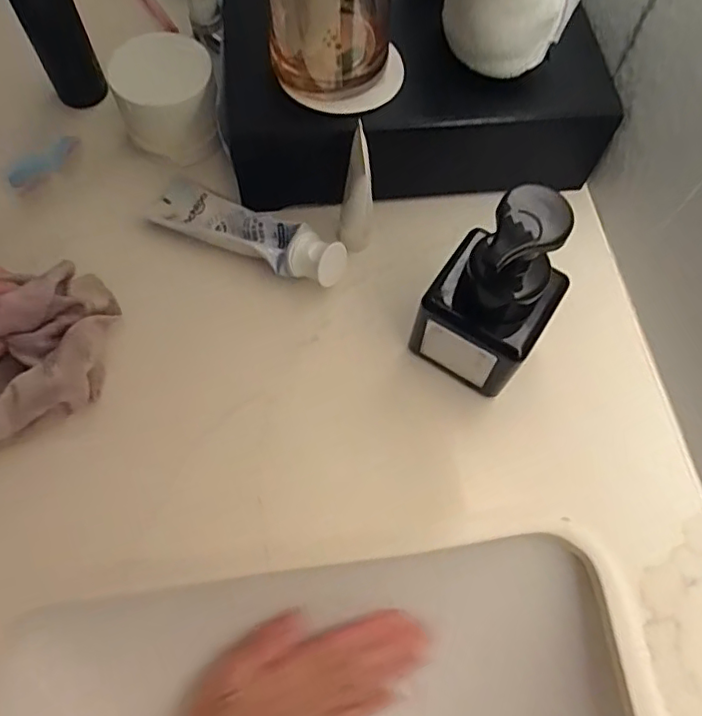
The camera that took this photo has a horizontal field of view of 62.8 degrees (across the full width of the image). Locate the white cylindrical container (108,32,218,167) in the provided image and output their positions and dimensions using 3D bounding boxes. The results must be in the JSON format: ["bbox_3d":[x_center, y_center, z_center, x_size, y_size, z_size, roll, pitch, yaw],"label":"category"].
[{"bbox_3d":[-0.132,-0.187,0.416,0.068,0.052,0.068,0,67,-1],"label":"white cylindrical container"}]

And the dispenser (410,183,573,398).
[{"bbox_3d":[0.080,-0.035,0.322,0.063,0.140,0.061,32,70,12],"label":"dispenser"}]

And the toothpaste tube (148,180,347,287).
[{"bbox_3d":[-0.074,-0.086,0.391,0.143,0.032,0.038,30,70,11],"label":"toothpaste tube"}]

